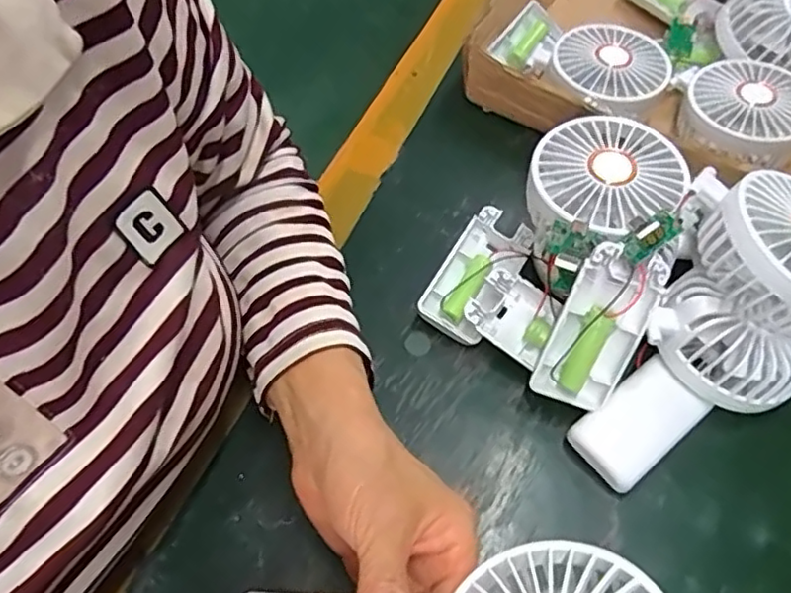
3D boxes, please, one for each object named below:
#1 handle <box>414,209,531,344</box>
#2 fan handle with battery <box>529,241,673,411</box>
[{"bbox_3d":[0.053,-0.015,0.407,0.046,0.031,0.090,29,64,18],"label":"handle"},{"bbox_3d":[0.110,0.019,0.346,0.042,0.093,0.020,27,22,17],"label":"fan handle with battery"}]

